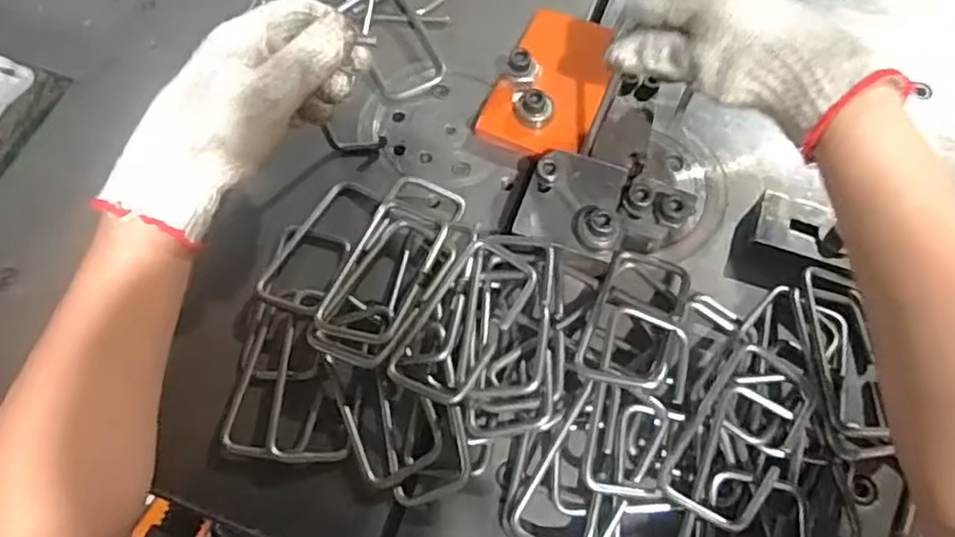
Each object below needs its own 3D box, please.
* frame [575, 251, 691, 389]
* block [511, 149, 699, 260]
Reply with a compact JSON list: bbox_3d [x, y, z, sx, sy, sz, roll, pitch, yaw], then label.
[{"bbox_3d":[0.097,0.028,0.404,0.050,0.010,0.102,15,50,17],"label":"frame"},{"bbox_3d":[0.083,-0.035,0.433,0.107,0.041,0.070,17,67,8],"label":"block"}]

